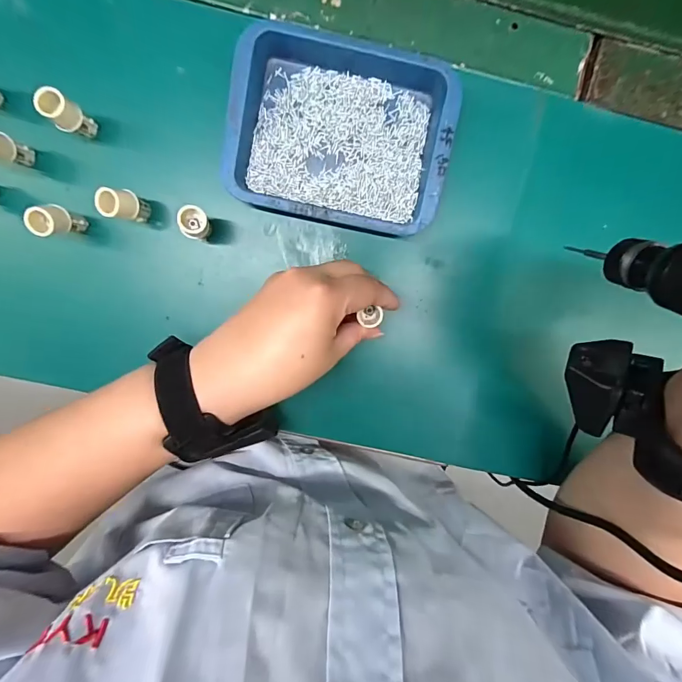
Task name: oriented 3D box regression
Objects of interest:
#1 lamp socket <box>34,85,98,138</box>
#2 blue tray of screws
[{"bbox_3d":[-0.187,-0.154,0.261,0.017,0.042,0.019,34,94,-6],"label":"lamp socket"},{"bbox_3d":[-0.001,-0.147,0.274,0.155,0.025,0.121,12,96,-4],"label":"blue tray of screws"}]

